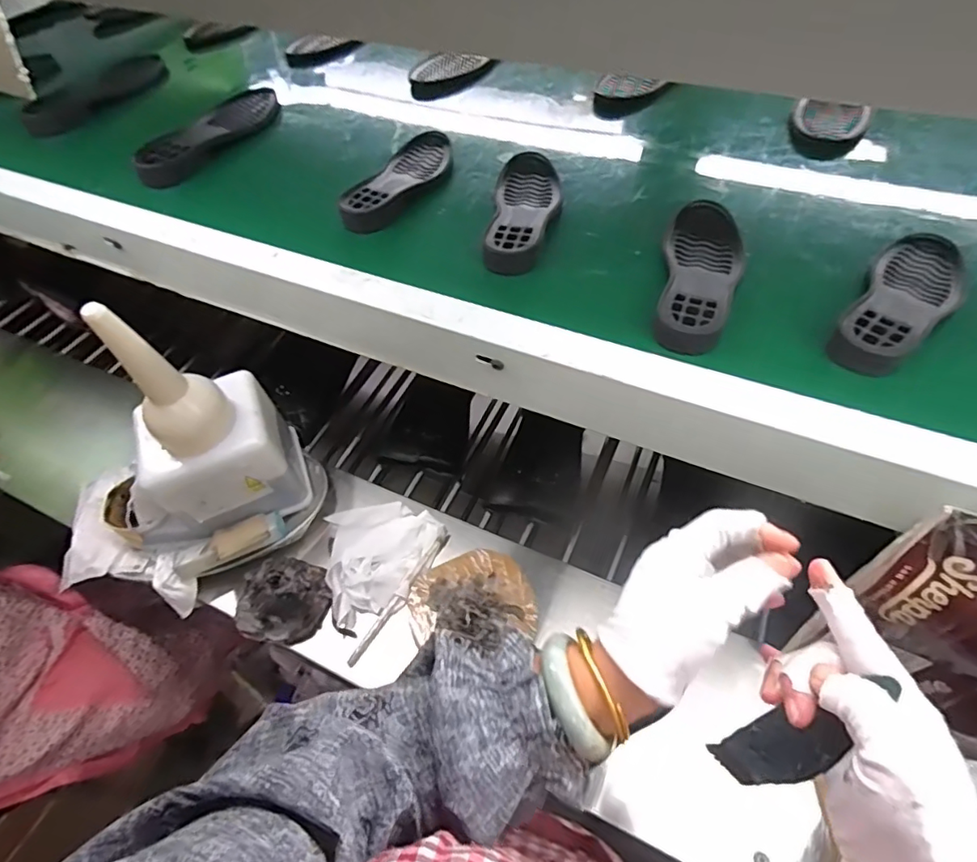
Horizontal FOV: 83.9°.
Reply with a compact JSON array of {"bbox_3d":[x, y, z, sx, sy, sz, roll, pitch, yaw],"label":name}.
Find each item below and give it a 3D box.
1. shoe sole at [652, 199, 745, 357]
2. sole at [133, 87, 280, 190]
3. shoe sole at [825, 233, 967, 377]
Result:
[{"bbox_3d":[0.196,-0.147,0.508,0.072,0.025,0.187,16,57,14],"label":"shoe sole"},{"bbox_3d":[-0.359,-0.399,0.716,0.091,0.040,0.260,14,56,13],"label":"sole"},{"bbox_3d":[0.360,-0.114,0.471,0.070,0.023,0.188,36,64,25],"label":"shoe sole"}]

